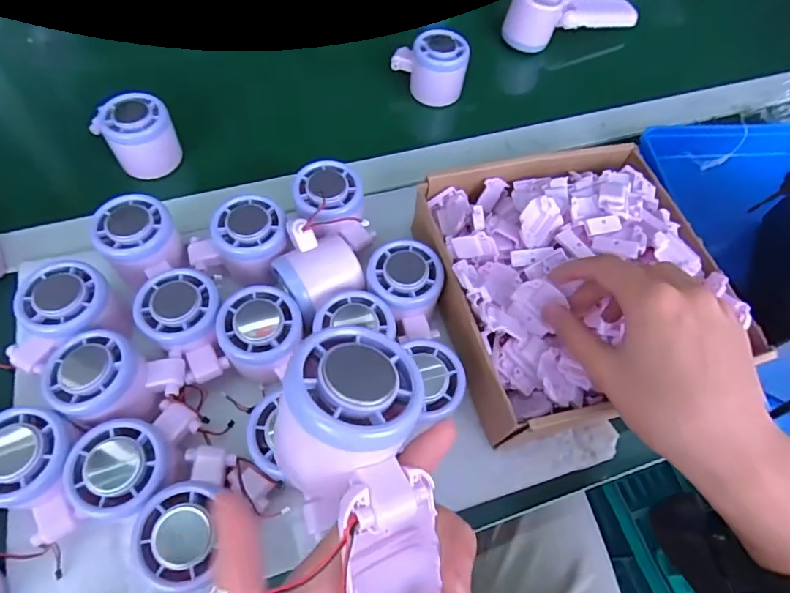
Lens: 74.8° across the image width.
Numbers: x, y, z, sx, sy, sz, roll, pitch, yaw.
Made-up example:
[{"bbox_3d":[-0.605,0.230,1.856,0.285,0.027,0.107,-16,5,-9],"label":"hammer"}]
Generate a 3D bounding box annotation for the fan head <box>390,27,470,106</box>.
[{"bbox_3d":[0.035,-0.239,0.537,0.078,0.053,0.053,5,61,-1],"label":"fan head"}]

